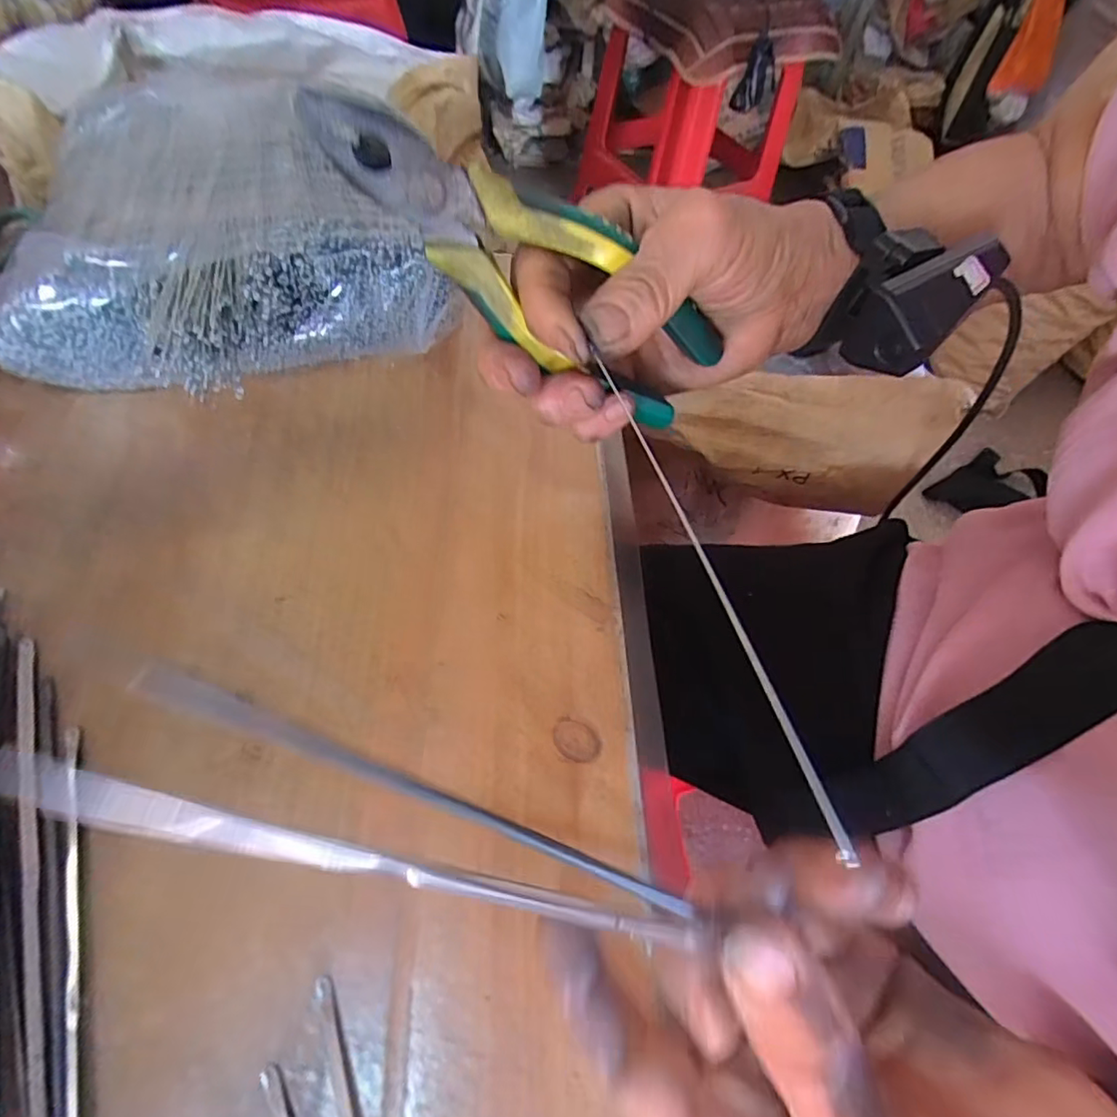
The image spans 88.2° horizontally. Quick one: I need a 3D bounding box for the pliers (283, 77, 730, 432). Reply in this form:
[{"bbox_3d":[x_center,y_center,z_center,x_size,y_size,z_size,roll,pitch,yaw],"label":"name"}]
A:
[{"bbox_3d":[-0.006,-0.096,0.192,0.152,0.040,0.023,29,52,-31],"label":"pliers"}]

